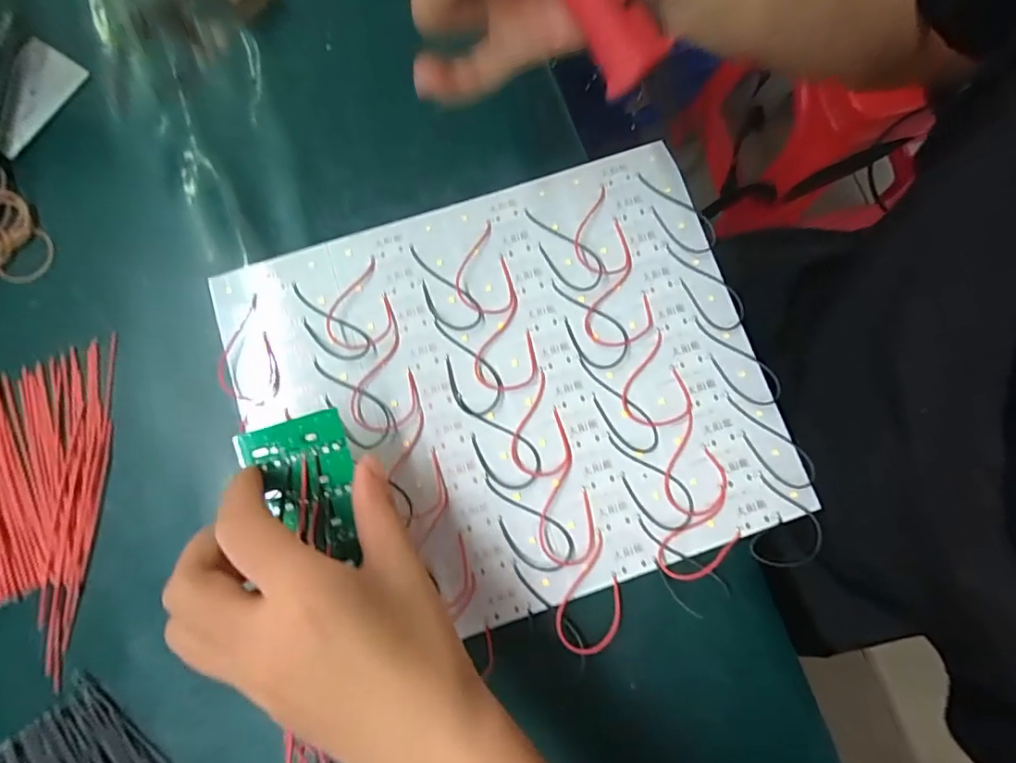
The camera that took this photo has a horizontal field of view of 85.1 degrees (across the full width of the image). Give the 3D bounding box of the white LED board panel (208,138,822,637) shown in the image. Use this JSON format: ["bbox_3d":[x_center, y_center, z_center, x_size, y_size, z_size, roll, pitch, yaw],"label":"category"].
[{"bbox_3d":[-0.001,0.003,0.303,0.270,0.009,0.225,-18,79,-5],"label":"white LED board panel"}]

